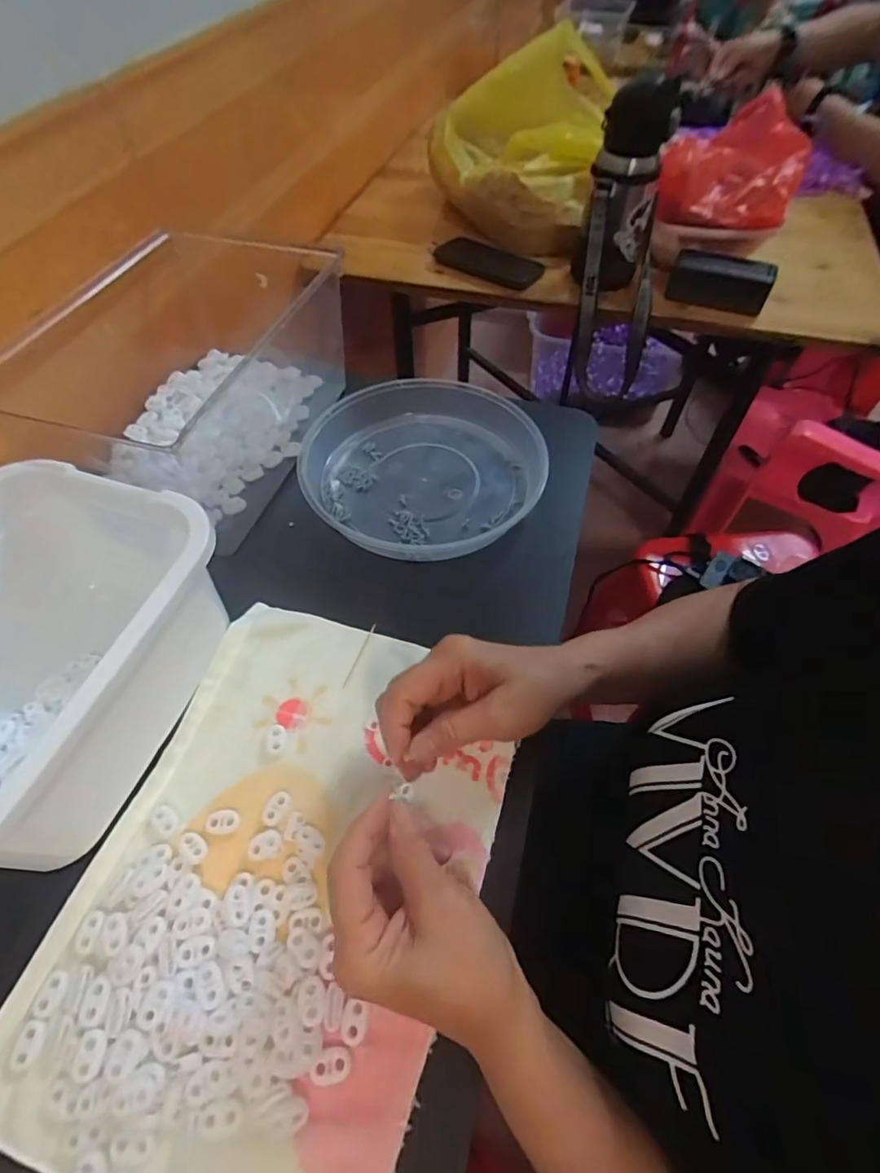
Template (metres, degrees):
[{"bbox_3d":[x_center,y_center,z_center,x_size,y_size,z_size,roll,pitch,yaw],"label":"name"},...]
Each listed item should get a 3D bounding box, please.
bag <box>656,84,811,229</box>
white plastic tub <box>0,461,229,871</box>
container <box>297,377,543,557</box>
[{"bbox_3d":[0.413,-0.591,0.757,0.170,0.085,0.234,22,59,14],"label":"bag"},{"bbox_3d":[-0.275,0.058,0.369,0.188,0.135,0.239,16,56,9],"label":"white plastic tub"},{"bbox_3d":[-0.019,-0.121,0.538,0.223,0.039,0.211,1,55,-2],"label":"container"}]

